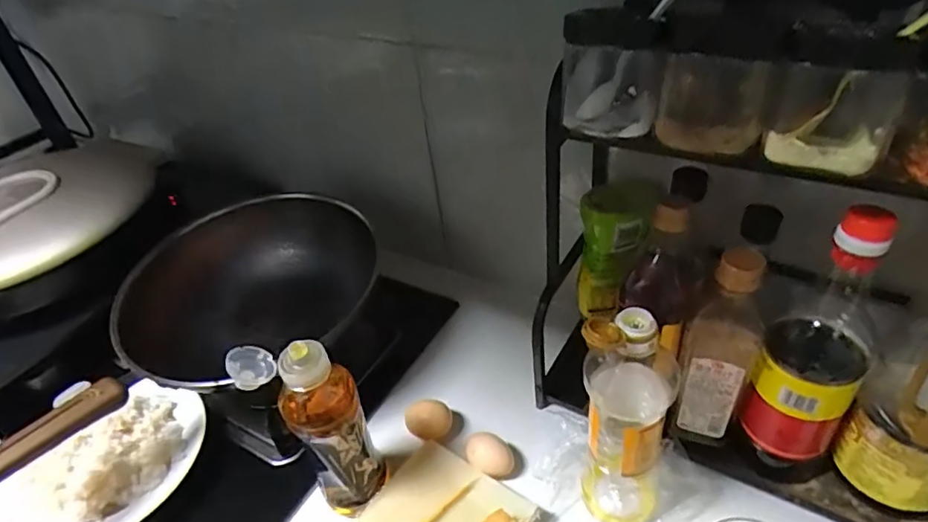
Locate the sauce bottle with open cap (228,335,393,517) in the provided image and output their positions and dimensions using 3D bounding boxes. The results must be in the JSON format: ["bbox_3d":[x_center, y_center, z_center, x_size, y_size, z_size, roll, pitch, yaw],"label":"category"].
[{"bbox_3d":[-0.134,0.156,0.521,0.086,0.204,0.055,-18,41,-13],"label":"sauce bottle with open cap"}]

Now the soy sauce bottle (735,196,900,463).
[{"bbox_3d":[0.297,0.071,0.467,0.066,0.247,0.071,-4,40,4],"label":"soy sauce bottle"}]

